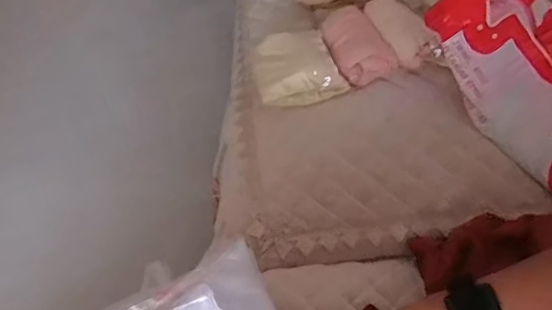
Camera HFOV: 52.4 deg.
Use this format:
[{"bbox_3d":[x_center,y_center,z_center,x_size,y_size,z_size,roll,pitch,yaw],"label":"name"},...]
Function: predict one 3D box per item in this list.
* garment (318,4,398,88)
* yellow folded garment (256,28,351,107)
[{"bbox_3d":[0.104,-0.143,0.723,0.063,0.036,0.108,-23,56,-12],"label":"garment"},{"bbox_3d":[0.023,-0.109,0.715,0.100,0.036,0.100,-21,56,-10],"label":"yellow folded garment"}]

